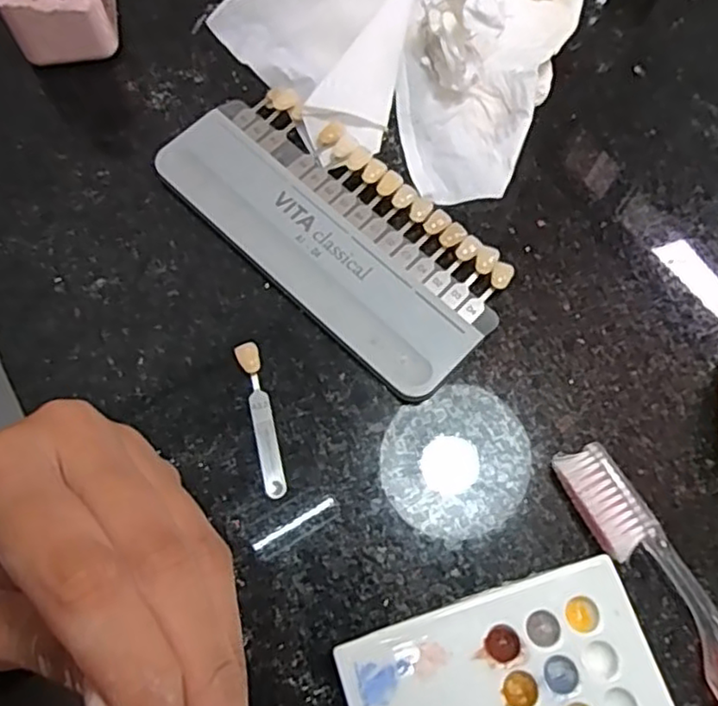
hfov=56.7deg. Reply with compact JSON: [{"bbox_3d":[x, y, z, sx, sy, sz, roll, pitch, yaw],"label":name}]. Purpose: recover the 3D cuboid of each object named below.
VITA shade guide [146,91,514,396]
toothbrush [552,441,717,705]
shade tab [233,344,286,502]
[{"bbox_3d":[-0.009,-0.050,0.265,0.147,0.011,0.066,42,72,14],"label":"VITA shade guide"},{"bbox_3d":[0.121,0.113,0.204,0.024,0.010,0.188,-26,71,-13],"label":"toothbrush"},{"bbox_3d":[-0.035,0.023,0.238,0.008,0.007,0.056,-13,69,-8],"label":"shade tab"}]

